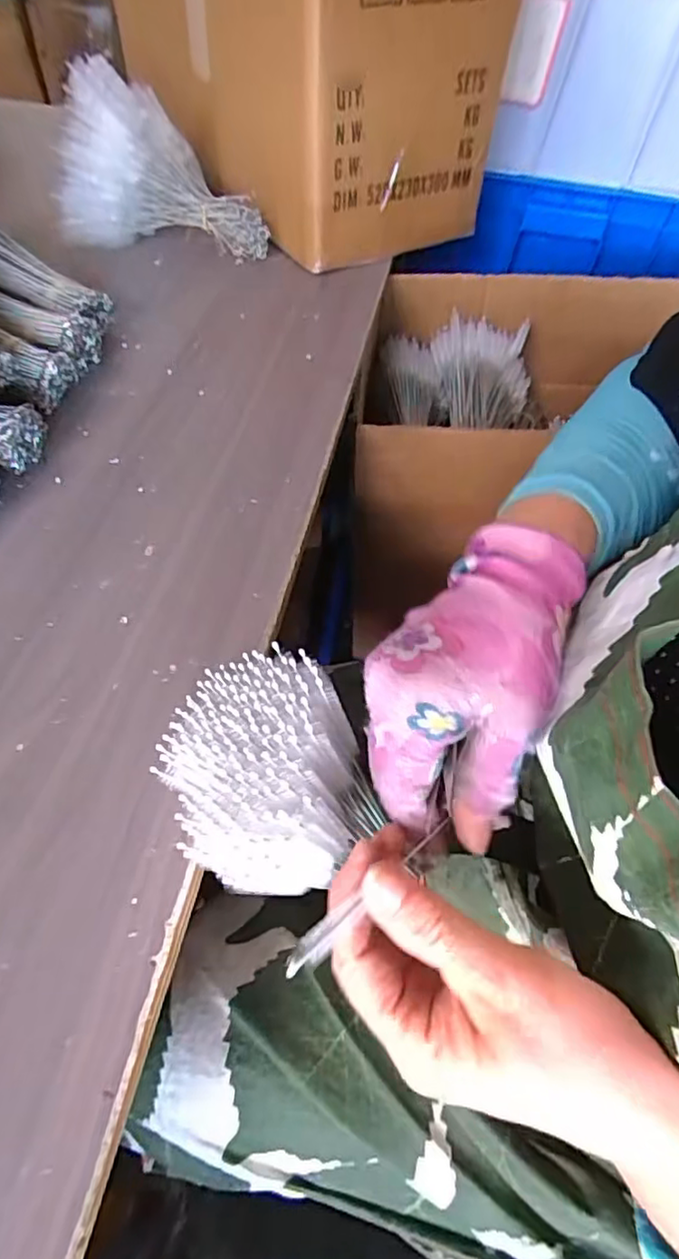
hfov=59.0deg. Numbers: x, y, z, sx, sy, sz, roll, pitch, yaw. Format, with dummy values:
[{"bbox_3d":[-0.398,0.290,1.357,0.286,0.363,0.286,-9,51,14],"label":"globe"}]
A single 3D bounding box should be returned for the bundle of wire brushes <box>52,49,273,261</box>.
[{"bbox_3d":[-0.190,-0.508,0.662,0.223,0.145,0.107,4,54,0],"label":"bundle of wire brushes"}]

